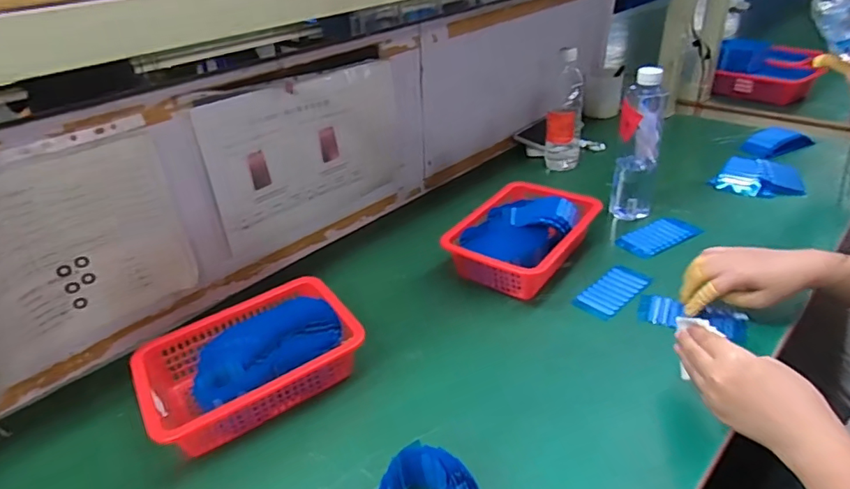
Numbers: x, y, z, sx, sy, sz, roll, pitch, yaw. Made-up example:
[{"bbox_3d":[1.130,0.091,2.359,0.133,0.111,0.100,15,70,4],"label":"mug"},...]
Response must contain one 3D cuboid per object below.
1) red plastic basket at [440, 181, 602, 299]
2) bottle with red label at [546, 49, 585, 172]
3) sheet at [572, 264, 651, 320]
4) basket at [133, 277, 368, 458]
[{"bbox_3d":[0.144,-0.008,0.742,0.165,0.072,0.215,15,39,30],"label":"red plastic basket"},{"bbox_3d":[0.266,-0.247,0.965,0.066,0.228,0.053,2,34,13],"label":"bottle with red label"},{"bbox_3d":[0.250,0.061,0.676,0.106,0.010,0.056,-31,40,-32],"label":"sheet"},{"bbox_3d":[-0.197,0.132,0.577,0.224,0.067,0.167,-24,37,-25],"label":"basket"}]

